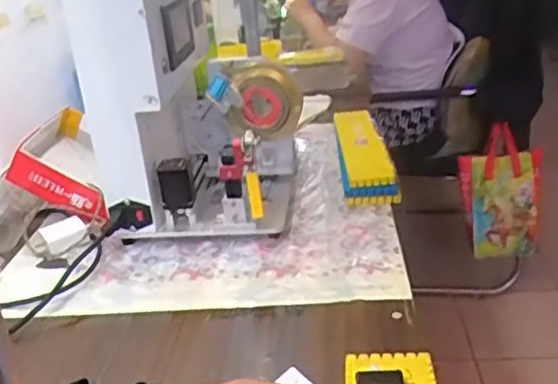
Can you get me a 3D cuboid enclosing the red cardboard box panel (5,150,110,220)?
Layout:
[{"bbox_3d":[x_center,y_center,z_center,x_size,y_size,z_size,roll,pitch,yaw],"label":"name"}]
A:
[{"bbox_3d":[-0.310,-0.004,0.917,0.154,0.056,0.016,25,29,2],"label":"red cardboard box panel"}]

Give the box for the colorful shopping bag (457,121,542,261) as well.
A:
[{"bbox_3d":[0.512,0.016,1.524,0.180,0.284,0.077,5,25,23],"label":"colorful shopping bag"}]

